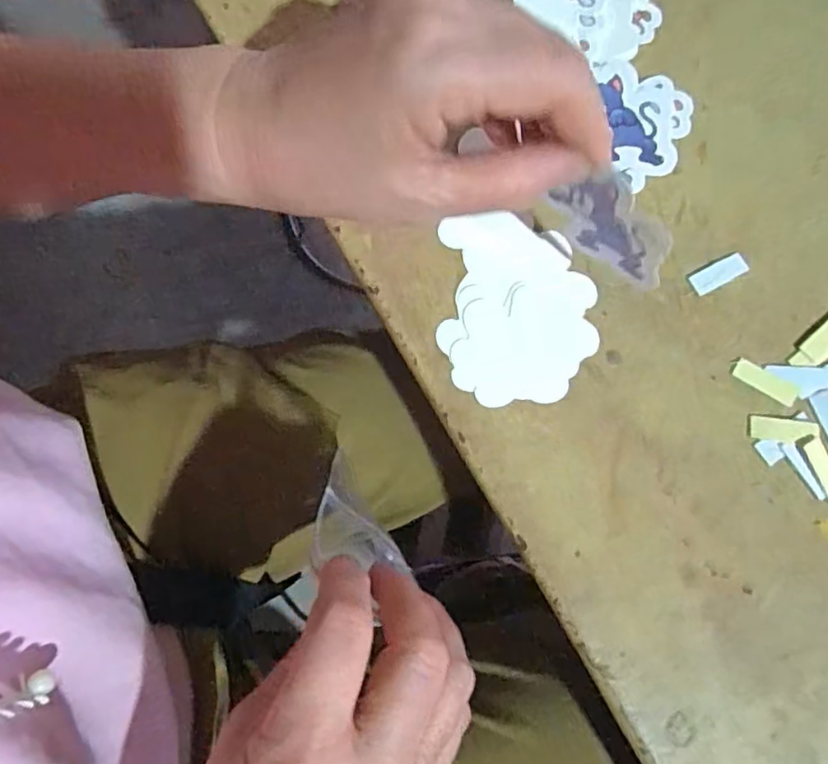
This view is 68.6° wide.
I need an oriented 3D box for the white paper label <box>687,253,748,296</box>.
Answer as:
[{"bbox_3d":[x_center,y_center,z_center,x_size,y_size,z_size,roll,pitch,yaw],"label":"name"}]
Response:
[{"bbox_3d":[0.142,-0.050,0.282,0.028,0.004,0.010,-26,80,-5],"label":"white paper label"}]

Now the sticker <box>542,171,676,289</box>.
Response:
[{"bbox_3d":[0.075,-0.057,0.227,0.049,0.048,0.006,38,81,6],"label":"sticker"}]

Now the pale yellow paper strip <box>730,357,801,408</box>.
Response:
[{"bbox_3d":[0.158,0.000,0.271,0.030,0.004,0.009,32,81,5],"label":"pale yellow paper strip"}]

